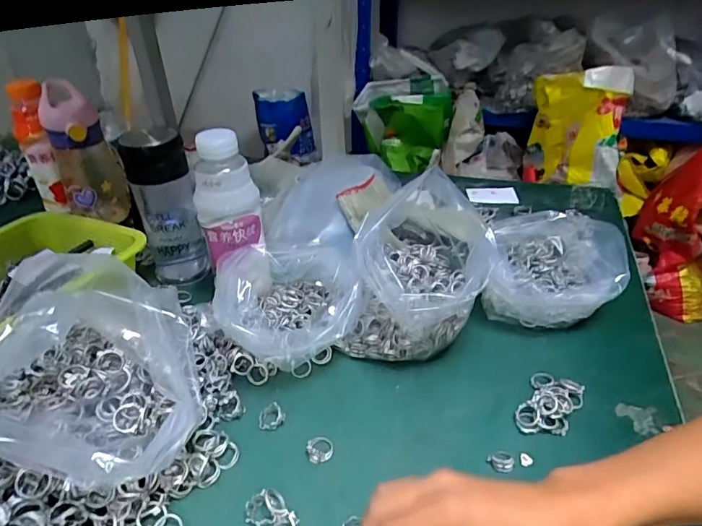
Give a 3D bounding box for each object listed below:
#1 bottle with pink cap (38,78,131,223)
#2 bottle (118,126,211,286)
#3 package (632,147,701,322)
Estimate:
[{"bbox_3d":[-0.380,-0.151,0.685,0.080,0.185,0.085,-19,37,-23],"label":"bottle with pink cap"},{"bbox_3d":[-0.220,-0.073,0.576,0.063,0.187,0.076,-10,35,-12],"label":"bottle"},{"bbox_3d":[1.112,-0.107,1.596,0.285,0.575,0.210,25,41,33],"label":"package"}]

